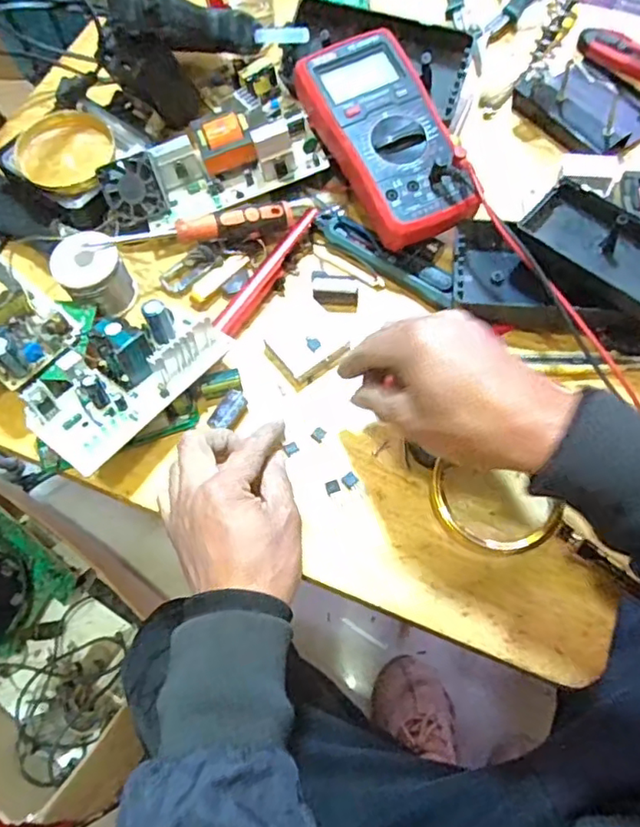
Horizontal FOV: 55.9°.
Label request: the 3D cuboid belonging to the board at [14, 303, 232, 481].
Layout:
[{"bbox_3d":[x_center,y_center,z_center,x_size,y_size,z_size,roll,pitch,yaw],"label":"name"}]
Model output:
[{"bbox_3d":[-0.141,-0.028,0.437,0.069,0.042,0.140,37,73,17],"label":"board"}]

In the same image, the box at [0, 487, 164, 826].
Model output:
[{"bbox_3d":[-0.430,0.305,0.837,0.354,0.171,0.254,33,72,16],"label":"box"}]

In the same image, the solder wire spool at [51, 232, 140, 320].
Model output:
[{"bbox_3d":[-0.185,-0.113,0.498,0.053,0.057,0.047,-32,69,-11],"label":"solder wire spool"}]

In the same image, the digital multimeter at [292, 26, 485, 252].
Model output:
[{"bbox_3d":[0.056,-0.228,0.497,0.093,0.045,0.186,-27,79,-5],"label":"digital multimeter"}]

